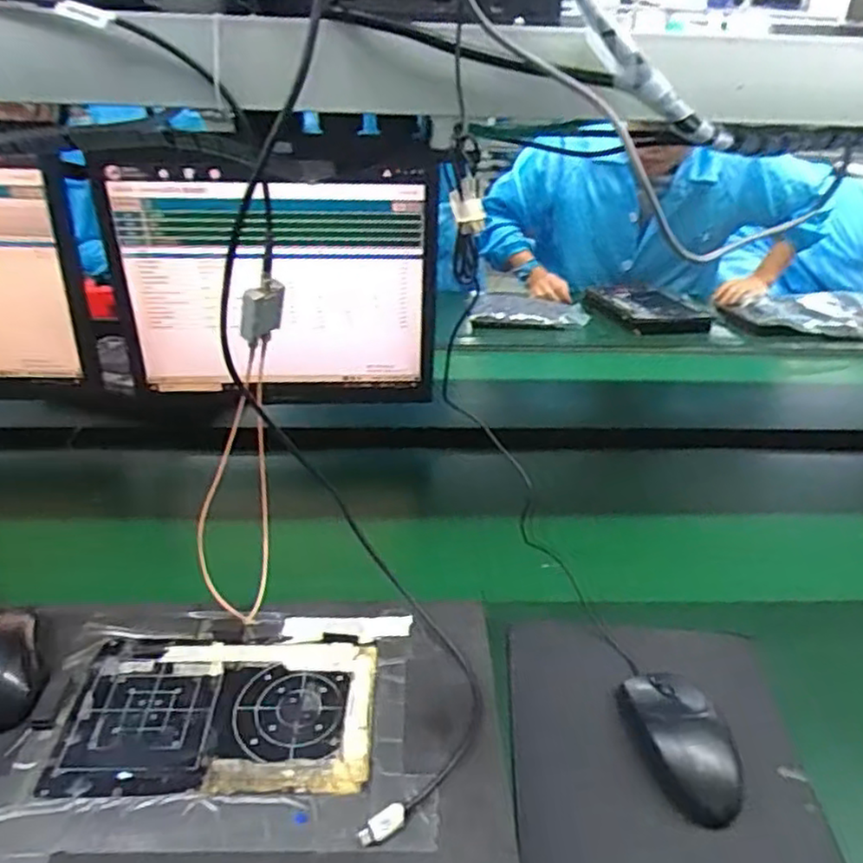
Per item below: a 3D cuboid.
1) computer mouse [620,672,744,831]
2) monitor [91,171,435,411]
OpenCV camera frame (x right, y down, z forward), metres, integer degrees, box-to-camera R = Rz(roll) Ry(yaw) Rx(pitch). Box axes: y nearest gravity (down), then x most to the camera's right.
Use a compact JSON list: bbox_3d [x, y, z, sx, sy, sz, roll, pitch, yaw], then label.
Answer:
[{"bbox_3d":[0.185,0.222,0.502,0.060,0.030,0.110,-7,30,-16],"label":"computer mouse"},{"bbox_3d":[-0.170,-0.156,0.801,0.356,0.270,0.052,-4,30,-10],"label":"monitor"}]

